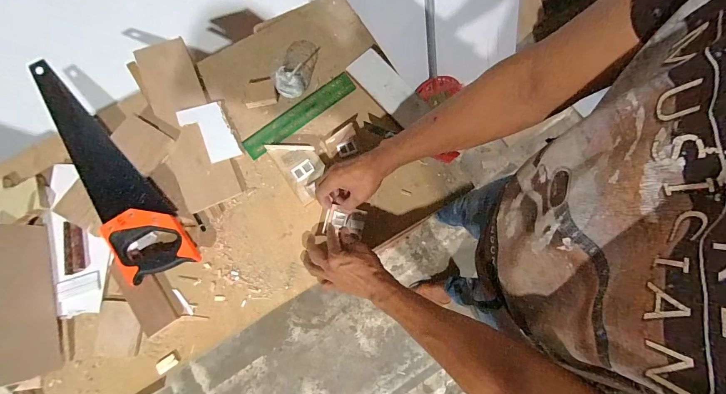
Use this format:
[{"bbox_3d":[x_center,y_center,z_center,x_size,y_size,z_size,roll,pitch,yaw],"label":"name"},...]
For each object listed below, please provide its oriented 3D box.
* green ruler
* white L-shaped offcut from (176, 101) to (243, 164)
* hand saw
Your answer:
[{"bbox_3d":[-0.133,-0.172,0.673,0.257,0.010,0.048,-37,79,-8],"label":"green ruler"},{"bbox_3d":[-0.309,-0.130,0.648,0.086,0.013,0.136,-26,78,-7],"label":"white L-shaped offcut"},{"bbox_3d":[-0.493,-0.050,0.611,0.116,0.047,0.502,-39,80,-8],"label":"hand saw"}]

